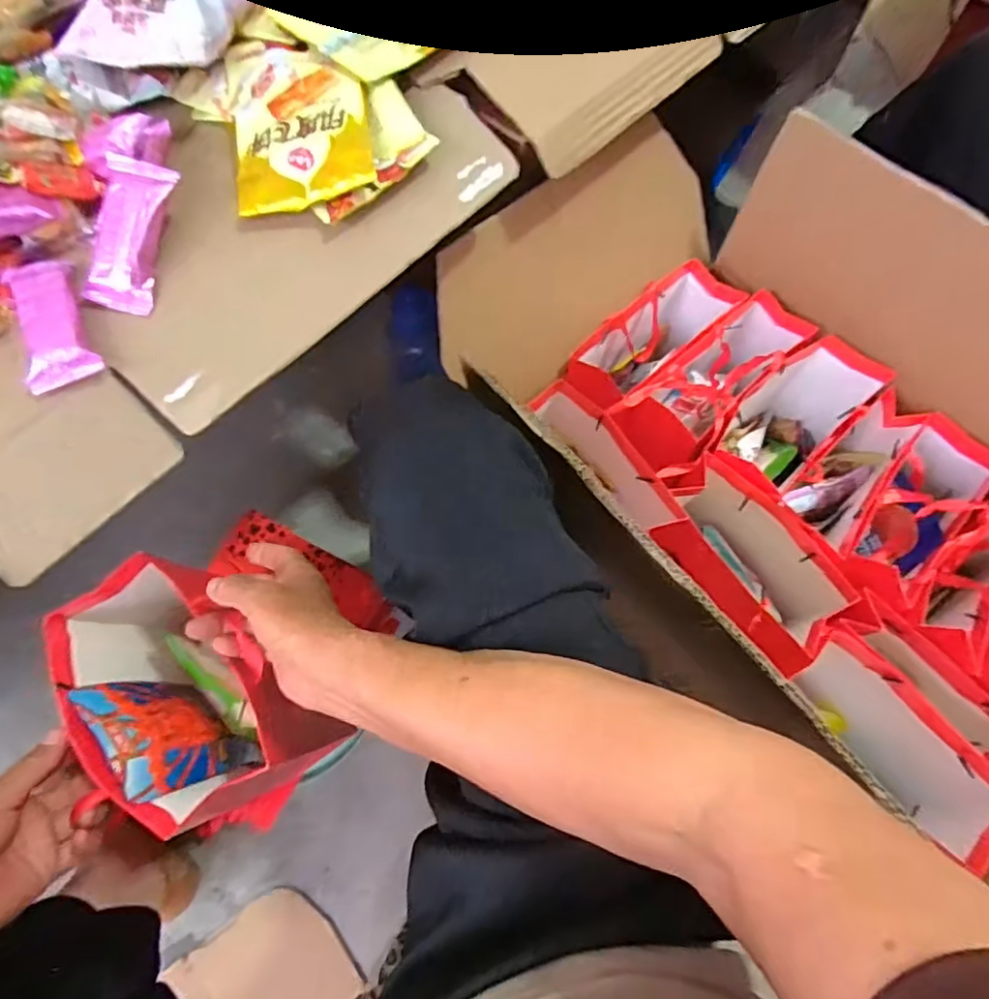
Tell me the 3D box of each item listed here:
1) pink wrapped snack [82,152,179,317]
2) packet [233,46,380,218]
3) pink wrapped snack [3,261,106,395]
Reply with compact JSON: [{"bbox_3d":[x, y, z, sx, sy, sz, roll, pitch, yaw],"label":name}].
[{"bbox_3d":[-0.249,-0.180,0.410,0.041,0.018,0.100,11,92,6],"label":"pink wrapped snack"},{"bbox_3d":[-0.139,-0.270,0.438,0.096,0.030,0.125,-7,70,-1],"label":"packet"},{"bbox_3d":[-0.296,-0.117,0.400,0.042,0.020,0.093,-24,71,-7],"label":"pink wrapped snack"}]

